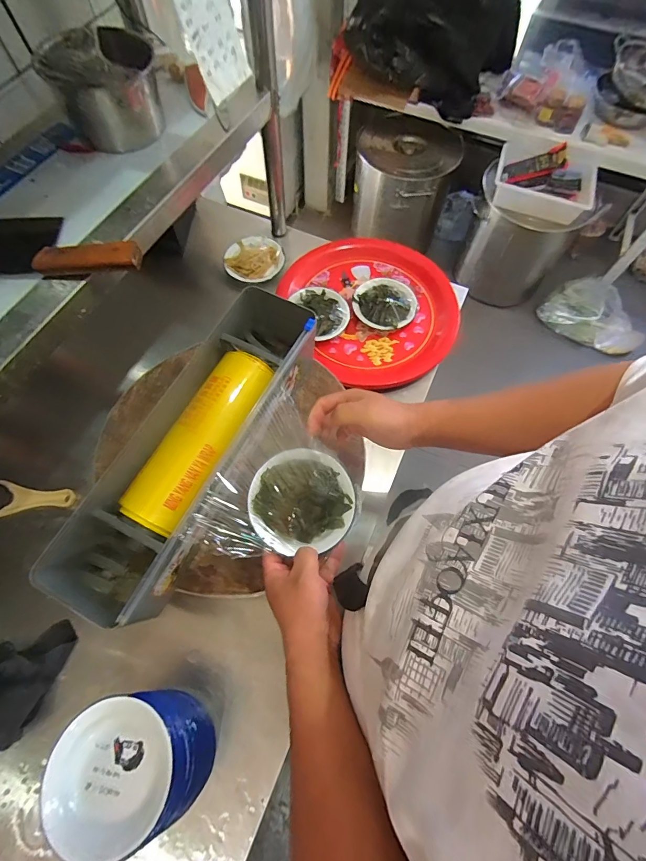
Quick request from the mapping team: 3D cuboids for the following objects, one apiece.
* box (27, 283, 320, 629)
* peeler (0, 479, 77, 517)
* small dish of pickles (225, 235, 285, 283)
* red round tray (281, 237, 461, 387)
[{"bbox_3d":[-0.167,0.023,0.567,0.150,0.124,0.476,25,68,9],"label":"box"},{"bbox_3d":[-0.496,0.114,0.674,0.138,0.013,0.060,-3,67,-3],"label":"peeler"},{"bbox_3d":[-0.155,-0.383,0.885,0.129,0.020,0.118,0,67,-1],"label":"small dish of pickles"},{"bbox_3d":[0.113,-0.269,0.835,0.340,0.045,0.354,0,67,-1],"label":"red round tray"}]

